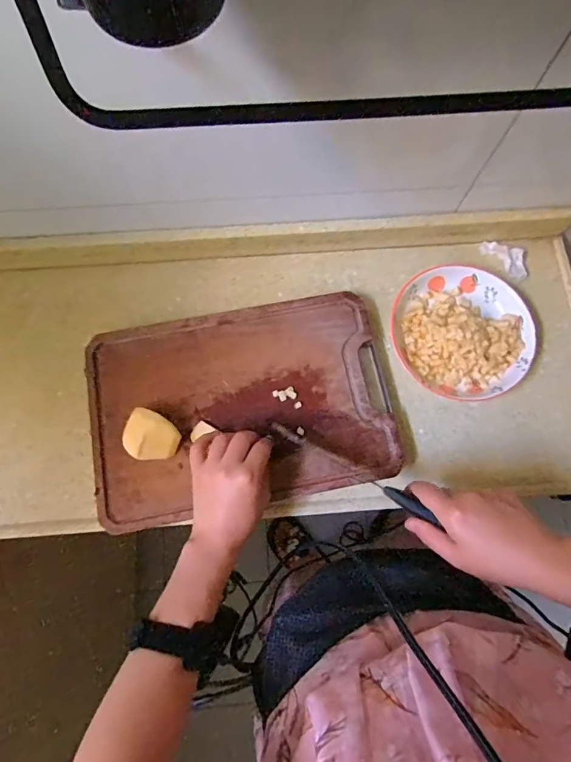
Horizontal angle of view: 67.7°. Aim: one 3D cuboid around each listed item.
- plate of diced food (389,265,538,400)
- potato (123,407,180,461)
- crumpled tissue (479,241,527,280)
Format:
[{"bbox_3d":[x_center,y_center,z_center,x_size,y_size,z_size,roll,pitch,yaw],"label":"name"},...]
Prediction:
[{"bbox_3d":[0.225,-0.066,0.539,0.175,0.048,0.166,0,77,-2],"label":"plate of diced food"},{"bbox_3d":[-0.151,0.064,0.485,0.062,0.030,0.052,23,77,5],"label":"potato"},{"bbox_3d":[0.300,-0.168,0.579,0.069,0.022,0.040,23,77,4],"label":"crumpled tissue"}]

